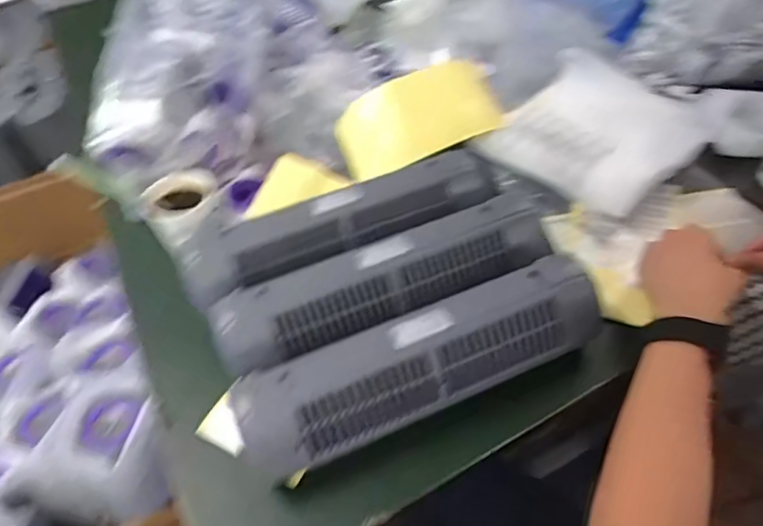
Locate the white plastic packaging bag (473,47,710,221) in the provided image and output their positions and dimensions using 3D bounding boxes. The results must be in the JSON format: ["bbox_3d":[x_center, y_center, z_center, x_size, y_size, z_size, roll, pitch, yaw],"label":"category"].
[{"bbox_3d":[0.269,-0.168,0.676,0.244,0.031,0.210,-40,56,-22],"label":"white plastic packaging bag"}]

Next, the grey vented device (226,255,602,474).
[{"bbox_3d":[0.035,0.072,0.445,0.306,0.056,0.077,-21,49,-11],"label":"grey vented device"}]

